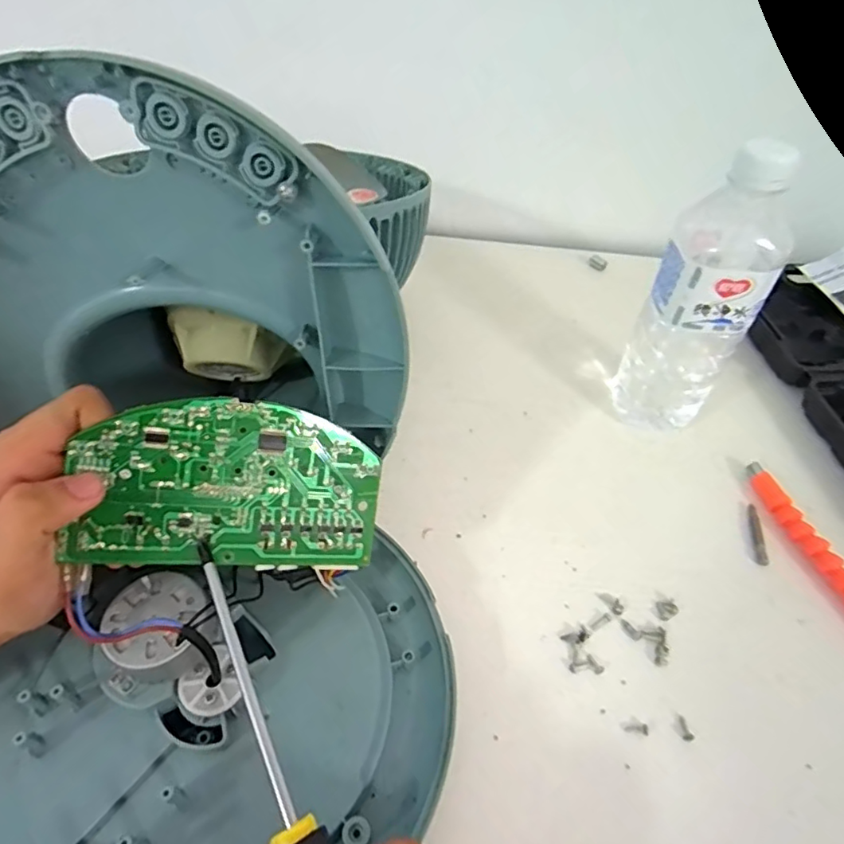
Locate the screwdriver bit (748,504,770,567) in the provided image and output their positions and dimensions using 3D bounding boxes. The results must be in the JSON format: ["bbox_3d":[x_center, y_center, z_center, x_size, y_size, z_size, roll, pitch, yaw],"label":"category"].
[{"bbox_3d":[0.236,0.078,0.383,0.008,0.005,0.049,14,49,7],"label":"screwdriver bit"}]

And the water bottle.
[{"bbox_3d":[0.196,-0.078,0.393,0.068,0.195,0.070,25,52,18],"label":"water bottle"}]

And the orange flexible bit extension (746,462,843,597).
[{"bbox_3d":[0.271,0.096,0.365,0.015,0.012,0.165,-10,50,-14],"label":"orange flexible bit extension"}]

